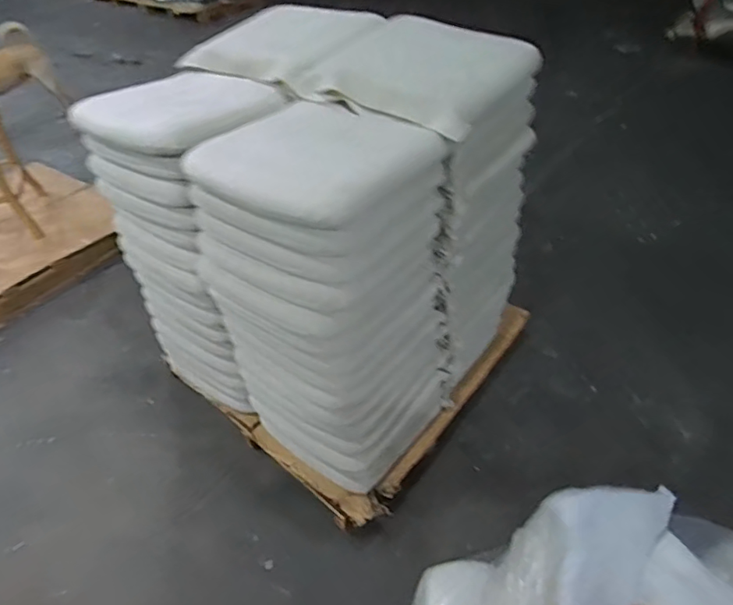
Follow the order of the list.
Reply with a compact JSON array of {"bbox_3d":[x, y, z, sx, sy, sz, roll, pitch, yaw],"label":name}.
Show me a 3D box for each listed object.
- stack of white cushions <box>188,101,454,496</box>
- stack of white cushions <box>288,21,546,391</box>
[{"bbox_3d":[-0.084,0.010,1.353,0.485,0.835,0.435,26,49,28],"label":"stack of white cushions"},{"bbox_3d":[0.152,-0.277,1.509,0.485,0.891,0.399,24,48,26],"label":"stack of white cushions"}]

